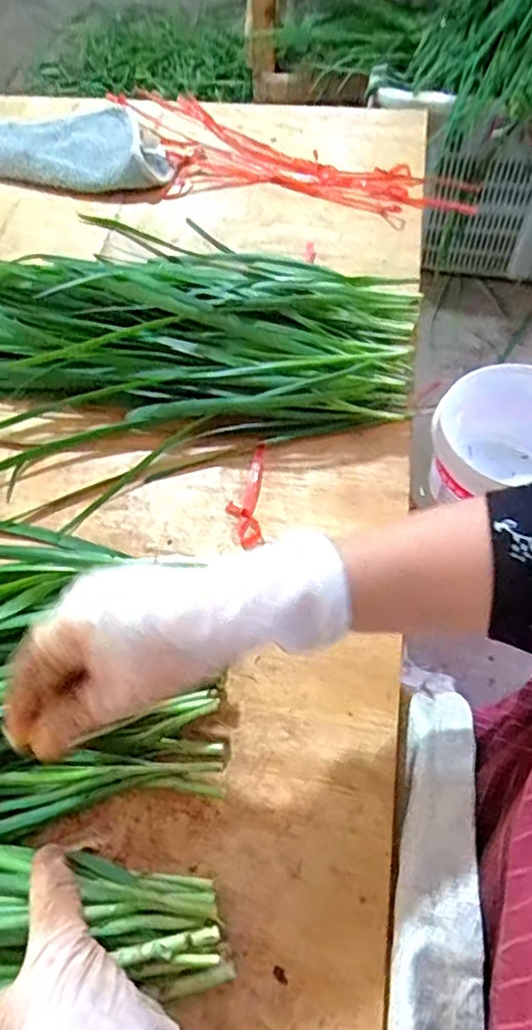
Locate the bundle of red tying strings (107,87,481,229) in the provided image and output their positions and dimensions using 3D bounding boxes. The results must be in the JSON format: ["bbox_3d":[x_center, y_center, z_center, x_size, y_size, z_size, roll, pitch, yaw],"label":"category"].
[{"bbox_3d":[-0.009,-0.366,0.657,0.417,0.014,0.154,29,65,19],"label":"bundle of red tying strings"}]

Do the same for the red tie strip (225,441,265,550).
[{"bbox_3d":[-0.015,-0.015,0.459,0.025,0.005,0.084,-2,59,2],"label":"red tie strip"}]

